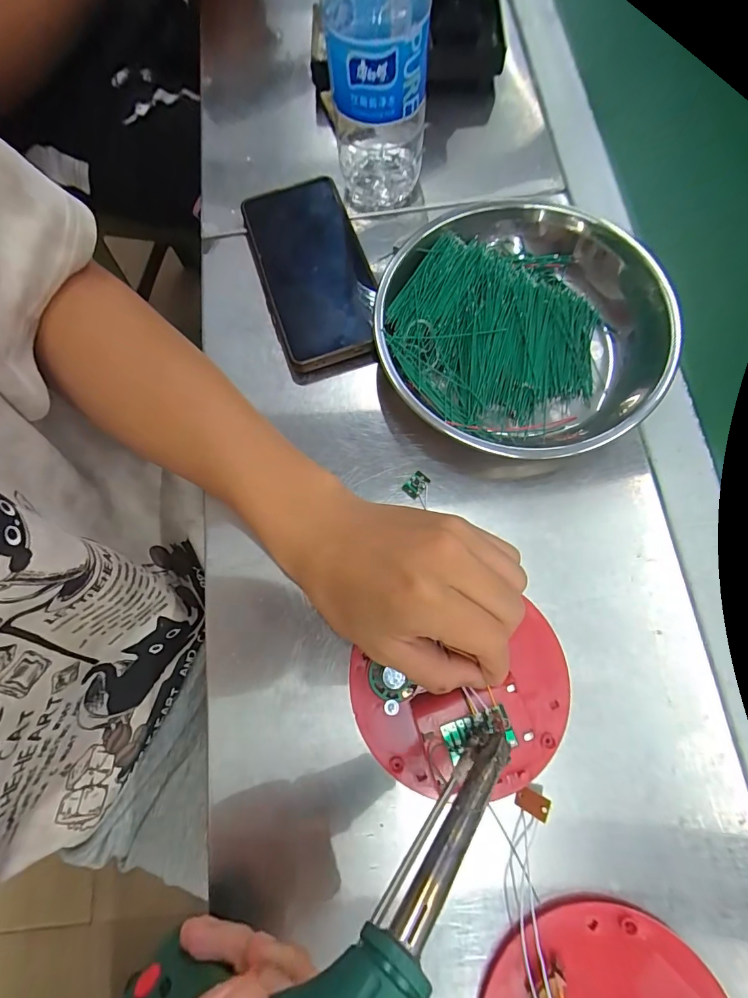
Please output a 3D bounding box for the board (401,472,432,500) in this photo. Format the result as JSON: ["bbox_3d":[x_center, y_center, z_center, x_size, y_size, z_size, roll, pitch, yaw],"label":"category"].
[{"bbox_3d":[0.028,-0.010,0.283,0.012,0.004,0.016,39,80,12],"label":"board"}]

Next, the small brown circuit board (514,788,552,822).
[{"bbox_3d":[0.086,0.164,0.231,0.017,0.004,0.012,20,84,29],"label":"small brown circuit board"}]

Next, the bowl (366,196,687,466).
[{"bbox_3d":[0.099,-0.117,0.289,0.180,0.046,0.193,-1,75,3],"label":"bowl"}]

